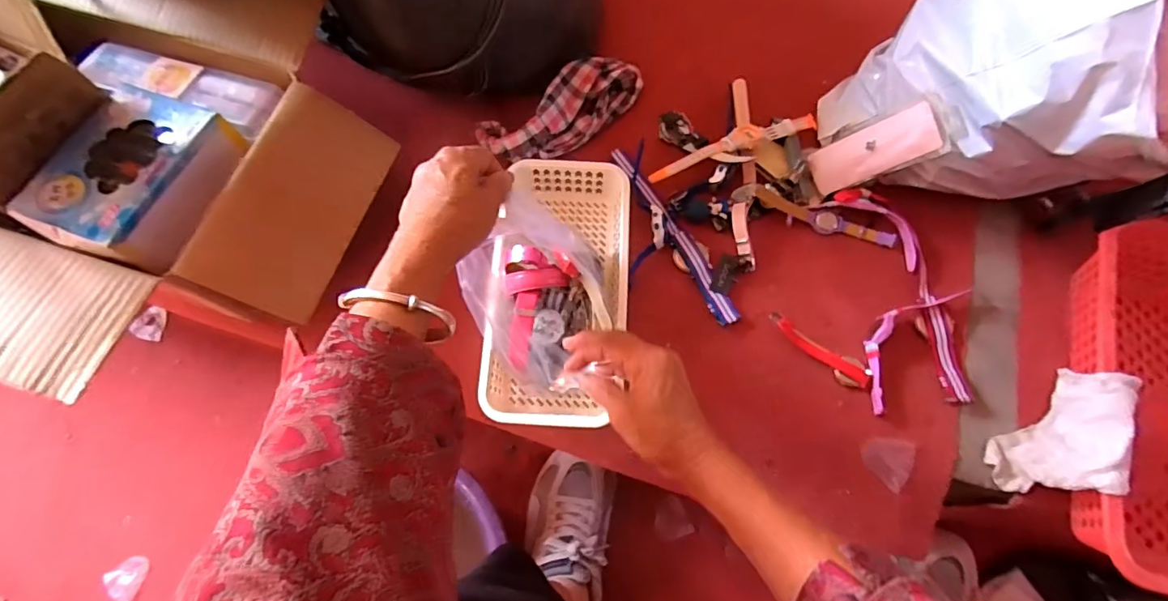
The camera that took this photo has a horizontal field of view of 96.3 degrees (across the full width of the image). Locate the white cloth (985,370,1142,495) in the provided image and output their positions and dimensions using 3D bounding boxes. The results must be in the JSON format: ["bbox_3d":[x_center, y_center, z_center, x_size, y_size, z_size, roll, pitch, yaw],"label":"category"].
[{"bbox_3d":[0.423,0.117,0.460,0.055,0.087,0.104,24,71,8],"label":"white cloth"}]

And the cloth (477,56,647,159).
[{"bbox_3d":[-0.023,-0.220,0.603,0.194,0.046,0.081,-37,74,-14],"label":"cloth"}]

